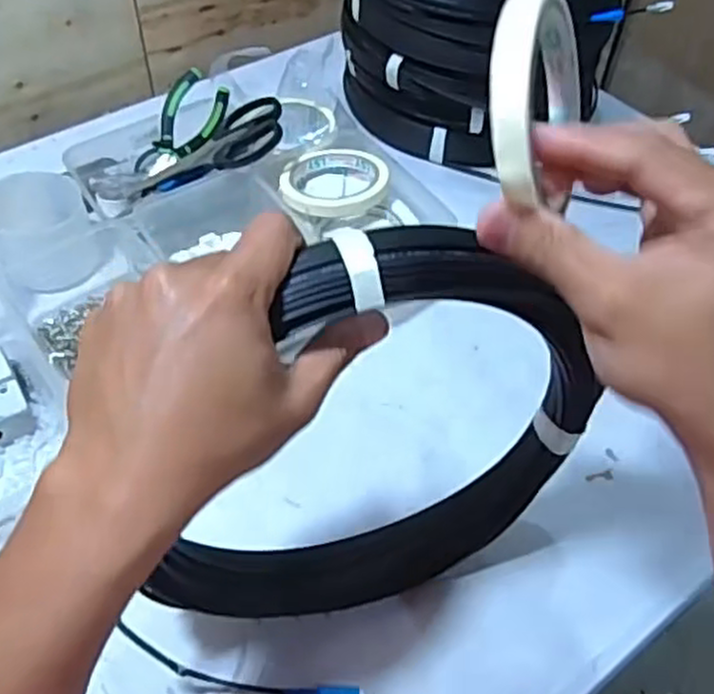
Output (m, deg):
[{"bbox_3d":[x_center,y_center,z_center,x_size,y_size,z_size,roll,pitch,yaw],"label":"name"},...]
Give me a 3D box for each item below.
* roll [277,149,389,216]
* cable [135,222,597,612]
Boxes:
[{"bbox_3d":[-0.027,-0.158,0.702,0.100,0.024,0.100,1,50,-1],"label":"roll"},{"bbox_3d":[0.009,0.056,0.416,0.248,0.275,0.060,-12,51,-12],"label":"cable"}]

